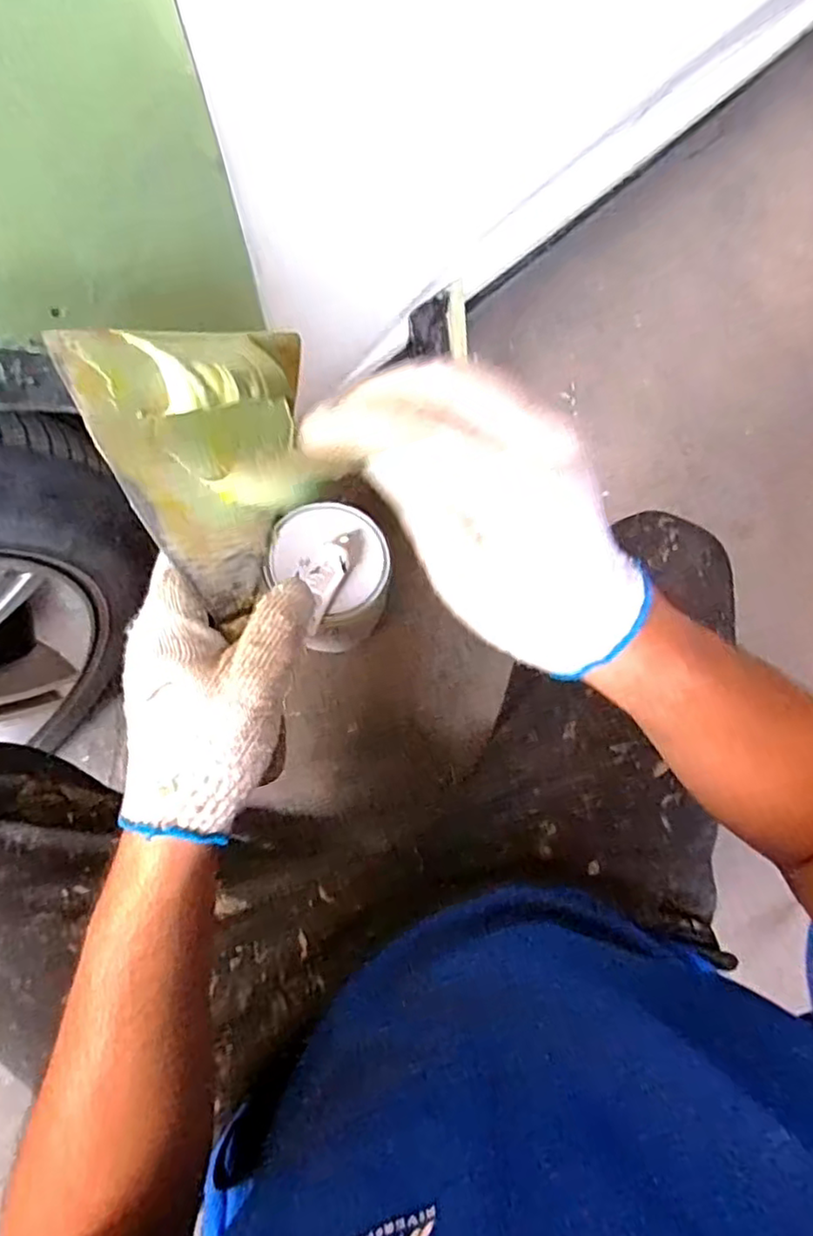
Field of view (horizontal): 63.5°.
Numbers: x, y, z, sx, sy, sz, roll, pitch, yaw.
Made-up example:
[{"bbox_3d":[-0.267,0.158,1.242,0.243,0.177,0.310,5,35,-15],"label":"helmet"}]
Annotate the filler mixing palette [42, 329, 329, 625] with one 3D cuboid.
[{"bbox_3d":[-0.077,-0.060,0.282,0.018,0.117,0.103,18,32,42],"label":"filler mixing palette"}]

